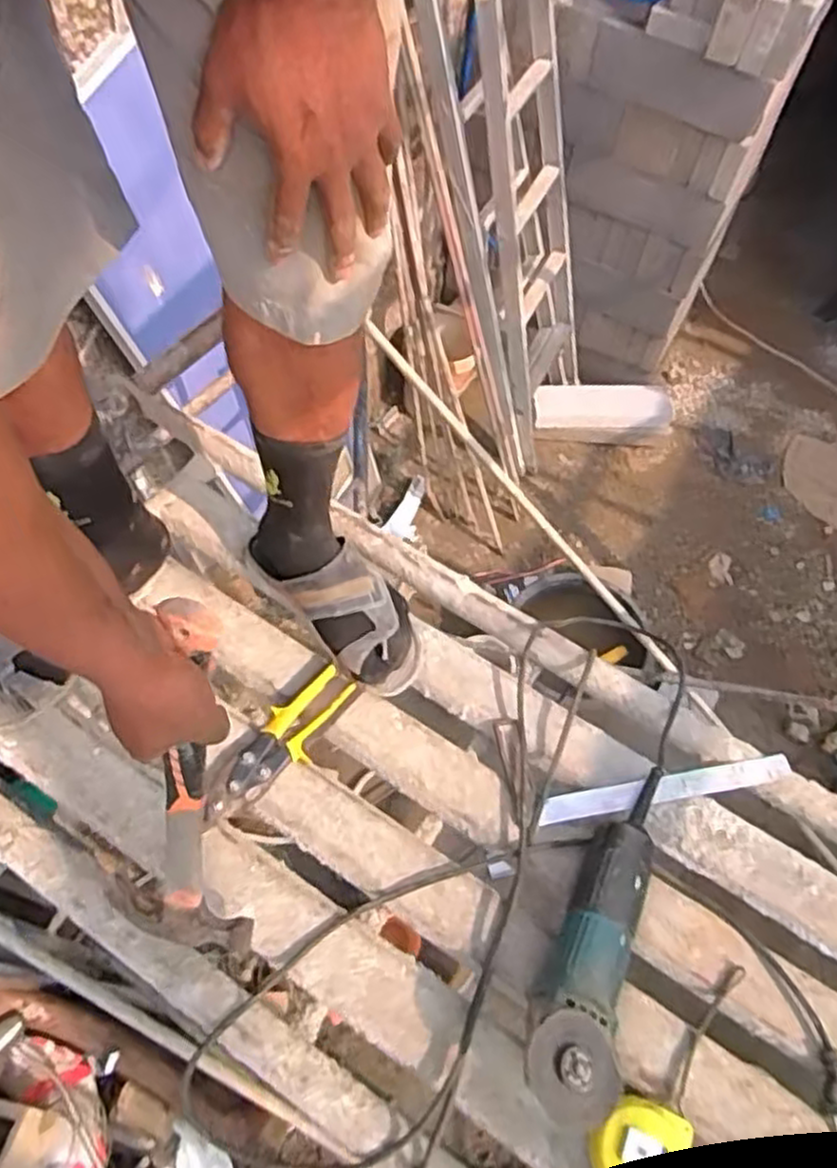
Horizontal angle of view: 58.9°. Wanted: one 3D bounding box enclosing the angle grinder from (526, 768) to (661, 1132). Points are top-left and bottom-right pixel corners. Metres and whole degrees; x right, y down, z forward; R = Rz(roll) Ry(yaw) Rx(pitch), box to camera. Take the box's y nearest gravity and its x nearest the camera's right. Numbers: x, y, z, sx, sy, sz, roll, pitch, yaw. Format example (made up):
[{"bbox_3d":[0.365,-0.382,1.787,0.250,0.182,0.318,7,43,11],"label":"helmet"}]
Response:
[{"bbox_3d":[0.164,0.301,0.669,0.075,0.084,0.316,20,59,8],"label":"angle grinder"}]

